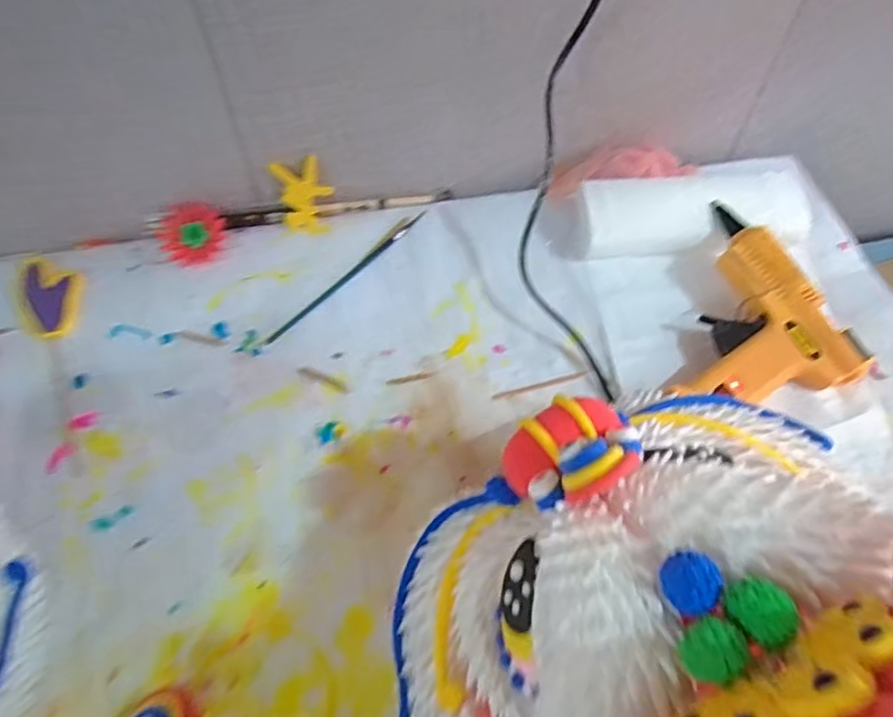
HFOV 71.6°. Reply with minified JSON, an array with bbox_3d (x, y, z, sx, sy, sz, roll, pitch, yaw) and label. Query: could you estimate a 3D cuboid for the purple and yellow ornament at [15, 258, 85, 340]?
[{"bbox_3d":[-0.287,-0.046,0.448,0.045,0.007,0.073,-11,58,-7],"label":"purple and yellow ornament"}]

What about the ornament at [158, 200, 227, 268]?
[{"bbox_3d":[-0.191,-0.094,0.466,0.048,0.008,0.048,1,82,-5],"label":"ornament"}]

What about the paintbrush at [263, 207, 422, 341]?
[{"bbox_3d":[-0.073,-0.064,0.464,0.011,0.008,0.157,38,65,21],"label":"paintbrush"}]

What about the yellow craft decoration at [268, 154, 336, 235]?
[{"bbox_3d":[-0.106,-0.121,0.467,0.039,0.057,0.007,-13,37,-7],"label":"yellow craft decoration"}]

